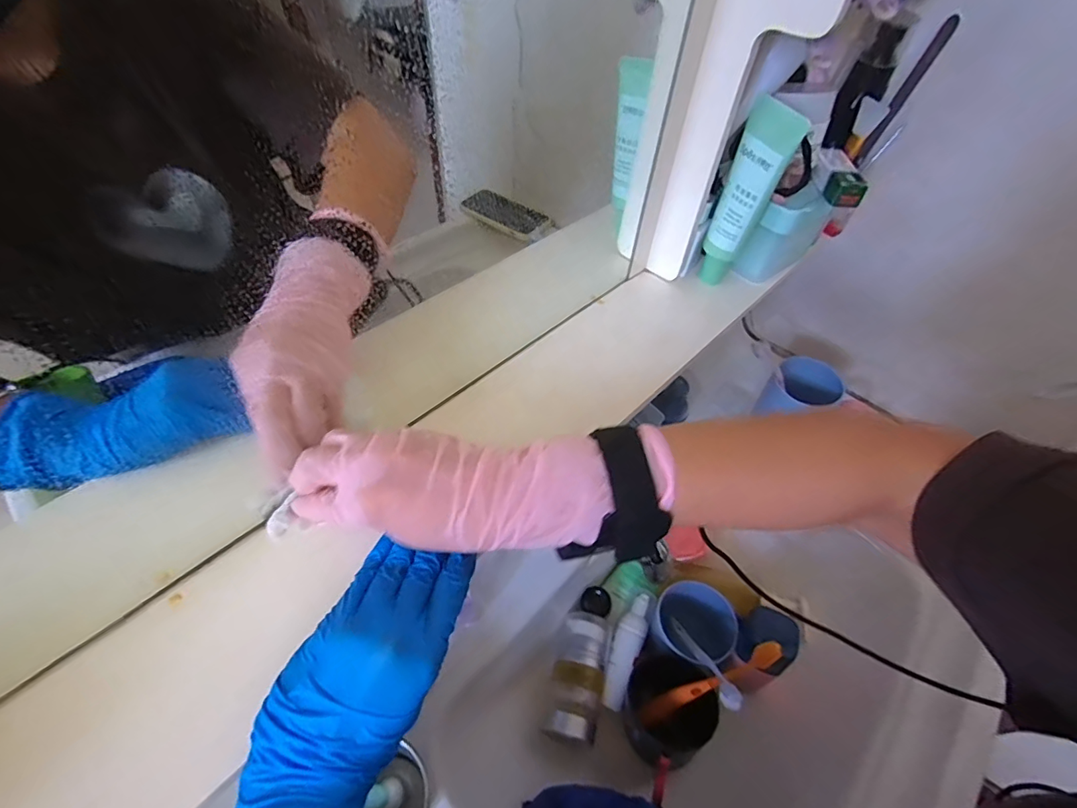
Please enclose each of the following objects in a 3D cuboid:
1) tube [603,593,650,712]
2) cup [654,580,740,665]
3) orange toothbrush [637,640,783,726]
[{"bbox_3d":[0.100,0.278,0.554,0.031,0.025,0.119,22,53,13],"label":"tube"},{"bbox_3d":[0.173,0.257,0.557,0.088,0.073,0.087,2,51,-3],"label":"cup"},{"bbox_3d":[0.165,0.275,0.477,0.160,0.017,0.019,-40,52,21],"label":"orange toothbrush"}]

